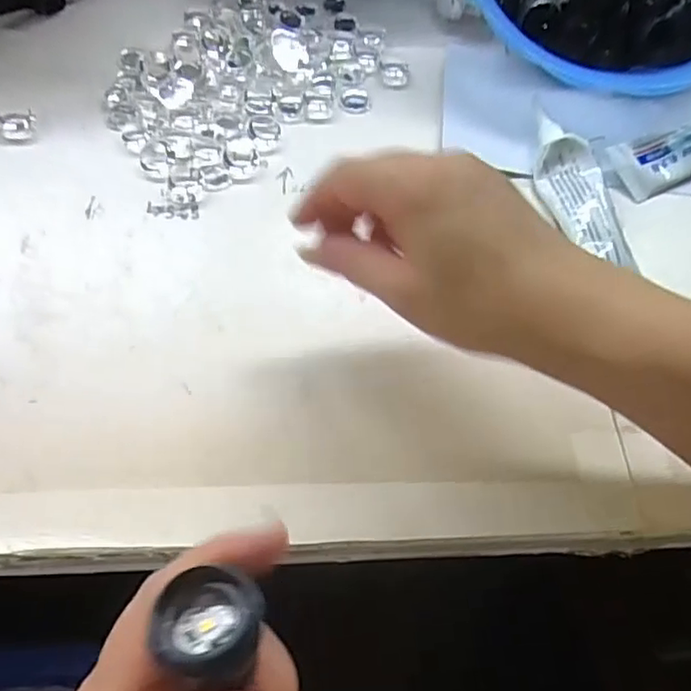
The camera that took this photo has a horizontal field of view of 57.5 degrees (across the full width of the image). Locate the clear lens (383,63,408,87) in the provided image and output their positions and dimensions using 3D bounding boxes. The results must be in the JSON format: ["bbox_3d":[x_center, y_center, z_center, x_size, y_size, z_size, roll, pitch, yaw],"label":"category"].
[{"bbox_3d":[0.034,-0.186,0.429,0.017,0.004,0.022,6,59,2],"label":"clear lens"}]

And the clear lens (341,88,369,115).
[{"bbox_3d":[0.006,-0.161,0.411,0.018,0.004,0.020,6,59,2],"label":"clear lens"}]

